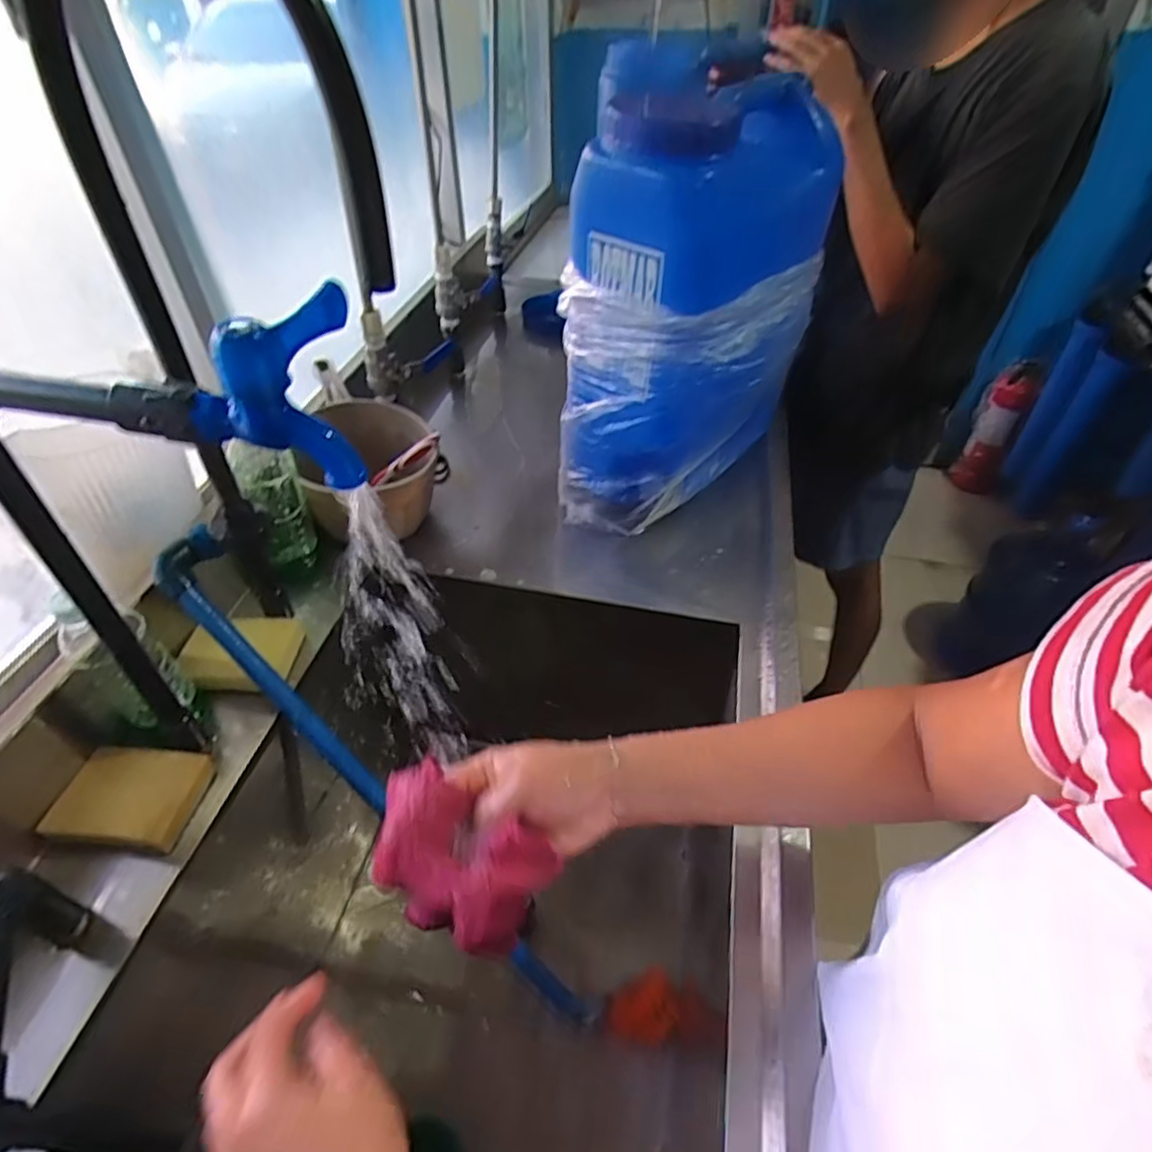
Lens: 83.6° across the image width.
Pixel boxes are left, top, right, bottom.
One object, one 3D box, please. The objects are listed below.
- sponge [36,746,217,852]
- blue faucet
[{"bbox_3d":[-0.365,0.180,0.527,0.102,0.022,0.081,1,44,2],"label":"sponge"},{"bbox_3d":[-0.146,-0.091,0.313,0.072,0.078,0.045,1,44,1],"label":"blue faucet"}]

